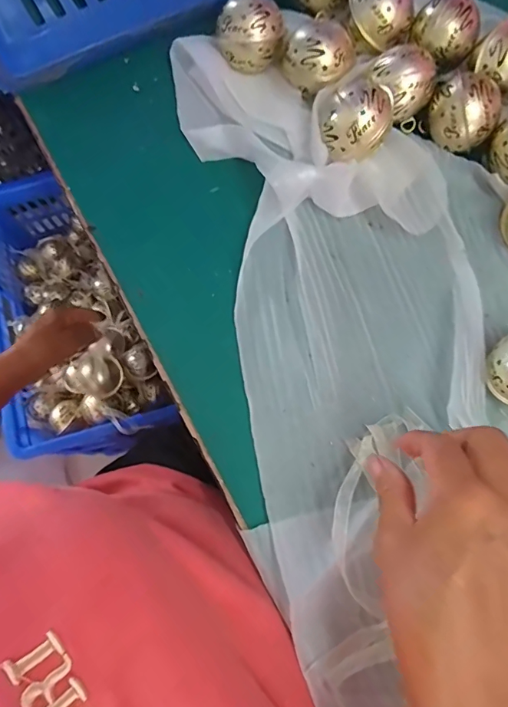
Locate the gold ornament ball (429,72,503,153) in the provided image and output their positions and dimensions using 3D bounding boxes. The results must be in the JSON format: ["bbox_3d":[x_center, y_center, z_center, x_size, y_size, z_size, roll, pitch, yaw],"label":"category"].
[{"bbox_3d":[0.164,-0.186,0.346,0.050,0.042,0.044,29,78,7],"label":"gold ornament ball"}]

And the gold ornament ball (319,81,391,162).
[{"bbox_3d":[0.076,-0.174,0.338,0.049,0.049,0.046,9,76,2],"label":"gold ornament ball"}]

